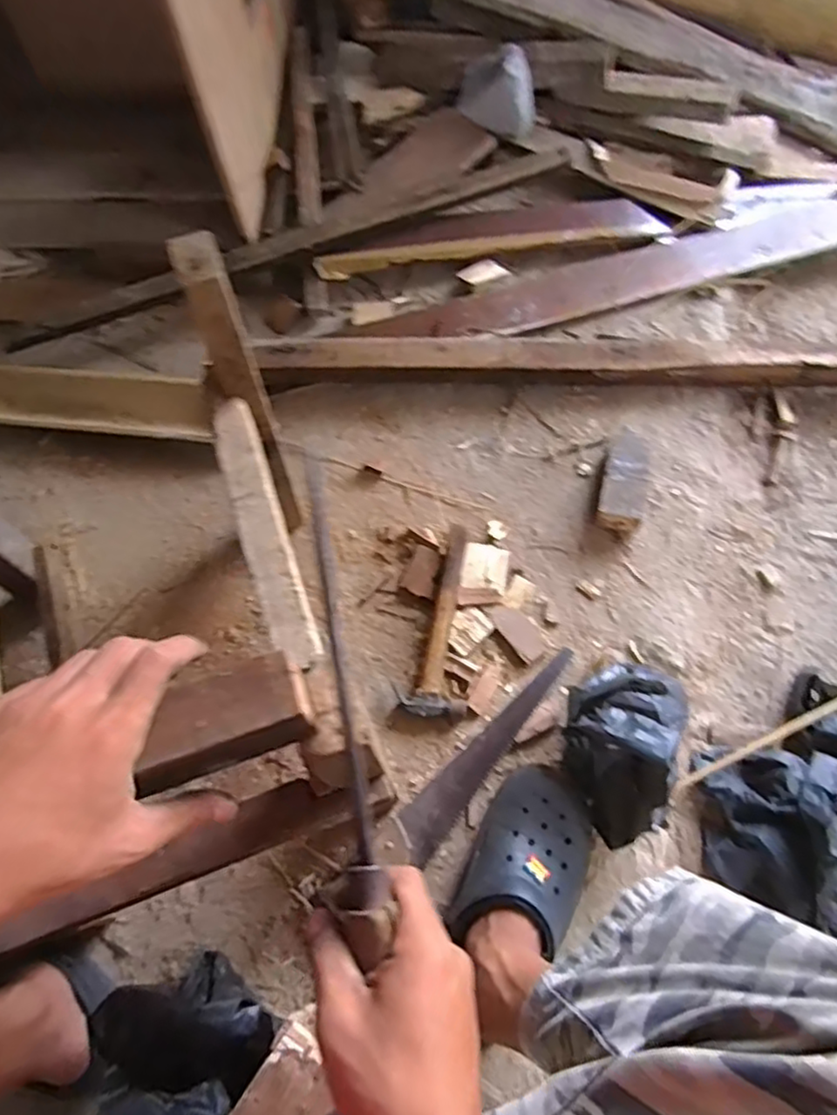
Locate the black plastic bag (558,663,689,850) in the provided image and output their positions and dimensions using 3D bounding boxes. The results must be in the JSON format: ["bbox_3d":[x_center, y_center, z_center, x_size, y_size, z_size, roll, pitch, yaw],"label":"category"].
[{"bbox_3d":[0.212,0.199,0.729,0.114,0.136,0.201,21,70,10],"label":"black plastic bag"}]

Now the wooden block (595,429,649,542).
[{"bbox_3d":[0.281,-0.106,0.913,0.067,0.042,0.155,15,69,8],"label":"wooden block"}]

